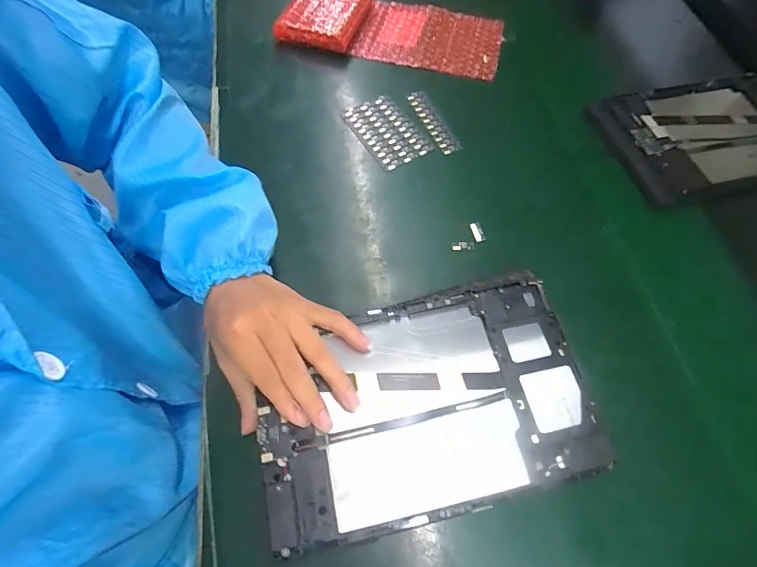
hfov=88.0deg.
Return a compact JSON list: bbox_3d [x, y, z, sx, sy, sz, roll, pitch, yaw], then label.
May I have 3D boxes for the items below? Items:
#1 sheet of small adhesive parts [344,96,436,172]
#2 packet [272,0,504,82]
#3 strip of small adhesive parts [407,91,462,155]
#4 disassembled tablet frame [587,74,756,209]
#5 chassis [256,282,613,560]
[{"bbox_3d":[0.009,-0.170,0.437,0.059,0.005,0.095,-30,69,-15],"label":"sheet of small adhesive parts"},{"bbox_3d":[0.018,-0.335,0.505,0.282,0.029,0.133,8,64,2],"label":"packet"},{"bbox_3d":[0.062,-0.184,0.446,0.021,0.008,0.095,-19,66,-11],"label":"strip of small adhesive parts"},{"bbox_3d":[0.387,-0.172,0.446,0.257,0.009,0.164,-13,65,-9],"label":"disassembled tablet frame"},{"bbox_3d":[0.034,0.085,0.286,0.233,0.014,0.147,-12,65,-8],"label":"chassis"}]

